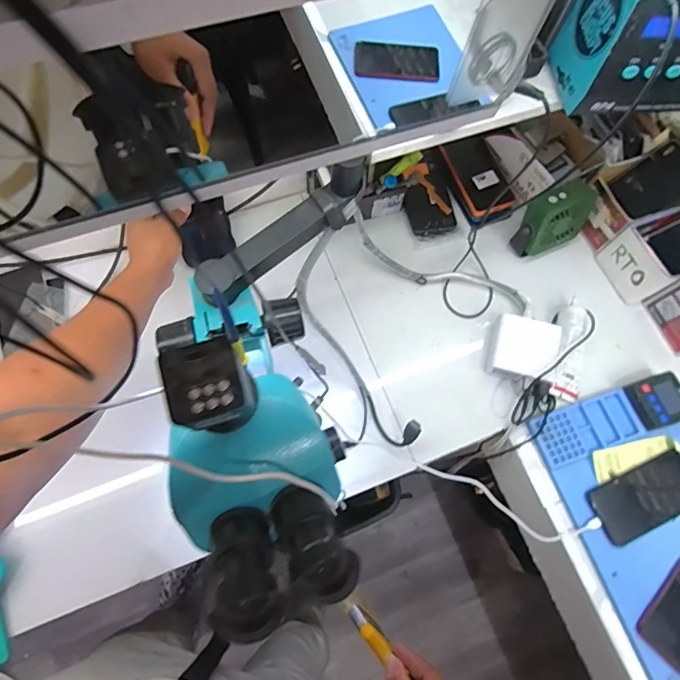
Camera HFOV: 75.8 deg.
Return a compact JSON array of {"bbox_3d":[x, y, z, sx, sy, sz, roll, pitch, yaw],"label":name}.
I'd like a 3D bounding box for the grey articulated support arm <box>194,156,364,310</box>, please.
[{"bbox_3d":[-0.055,-0.105,0.422,0.190,0.074,0.033,-37,76,-15],"label":"grey articulated support arm"}]

